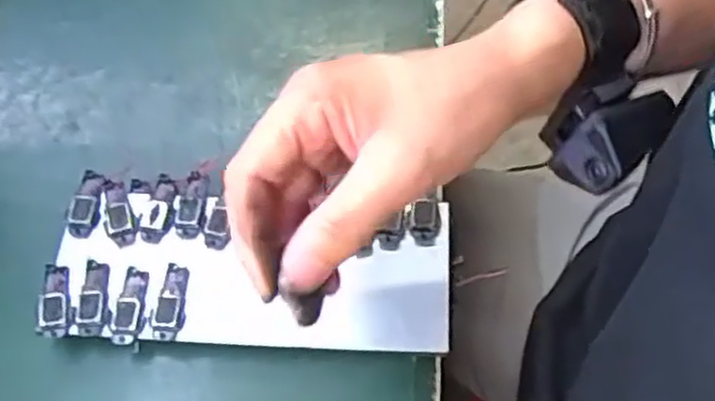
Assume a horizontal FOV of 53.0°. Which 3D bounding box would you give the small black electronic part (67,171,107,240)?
[{"bbox_3d":[-0.146,0.001,0.384,0.016,0.004,0.040,0,61,1],"label":"small black electronic part"}]

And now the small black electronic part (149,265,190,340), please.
[{"bbox_3d":[-0.094,0.050,0.357,0.015,0.004,0.039,3,61,3],"label":"small black electronic part"}]

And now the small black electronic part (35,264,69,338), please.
[{"bbox_3d":[-0.150,0.049,0.355,0.014,0.006,0.038,-5,61,-2],"label":"small black electronic part"}]

